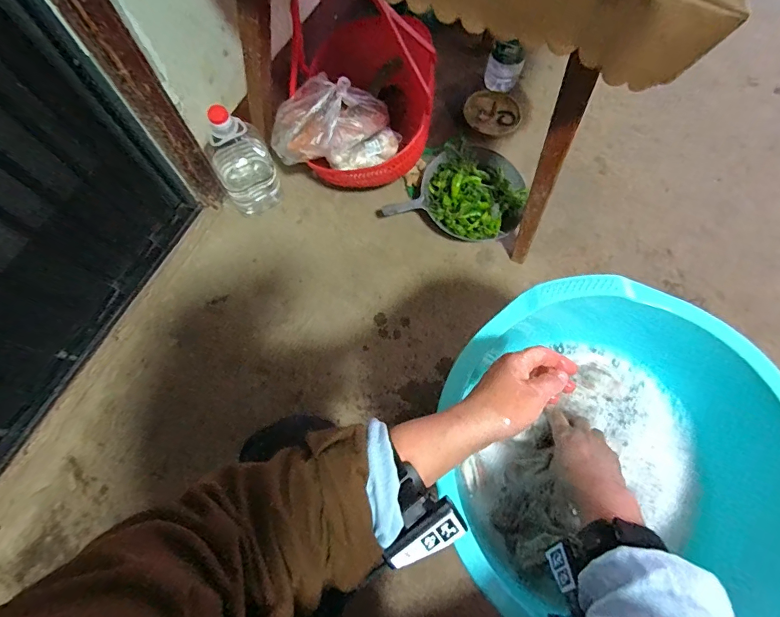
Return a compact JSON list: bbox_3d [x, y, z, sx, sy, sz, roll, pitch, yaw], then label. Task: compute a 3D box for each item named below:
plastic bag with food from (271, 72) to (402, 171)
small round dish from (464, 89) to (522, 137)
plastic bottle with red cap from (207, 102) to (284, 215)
[{"bbox_3d":[-0.112,-0.381,0.842,0.262,0.144,0.131,-11,71,-4],"label":"plastic bag with food"},{"bbox_3d":[0.267,-0.503,1.042,0.147,0.028,0.136,0,71,1],"label":"small round dish"},{"bbox_3d":[-0.316,-0.318,0.851,0.119,0.259,0.118,-19,72,-7],"label":"plastic bottle with red cap"}]

